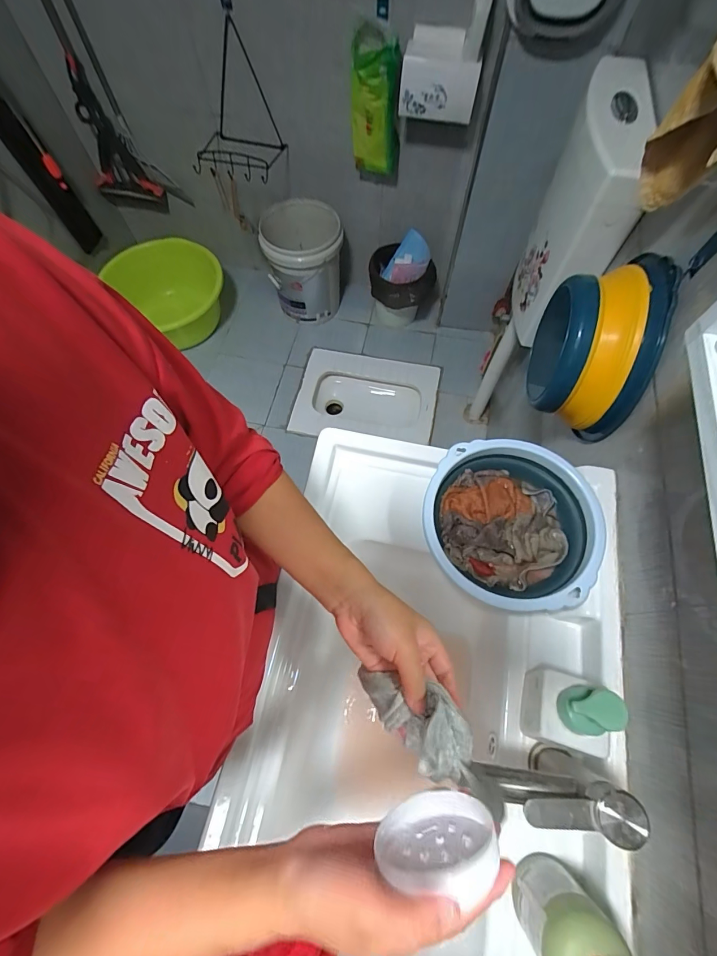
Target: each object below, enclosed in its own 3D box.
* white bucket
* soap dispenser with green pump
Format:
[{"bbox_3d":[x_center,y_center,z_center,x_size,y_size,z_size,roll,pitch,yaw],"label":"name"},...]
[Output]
[{"bbox_3d":[-0.217,-0.873,1.611,0.303,0.406,0.271,-8,67,-3],"label":"white bucket"},{"bbox_3d":[0.240,0.262,0.435,0.074,0.125,0.081,10,68,4],"label":"soap dispenser with green pump"}]

